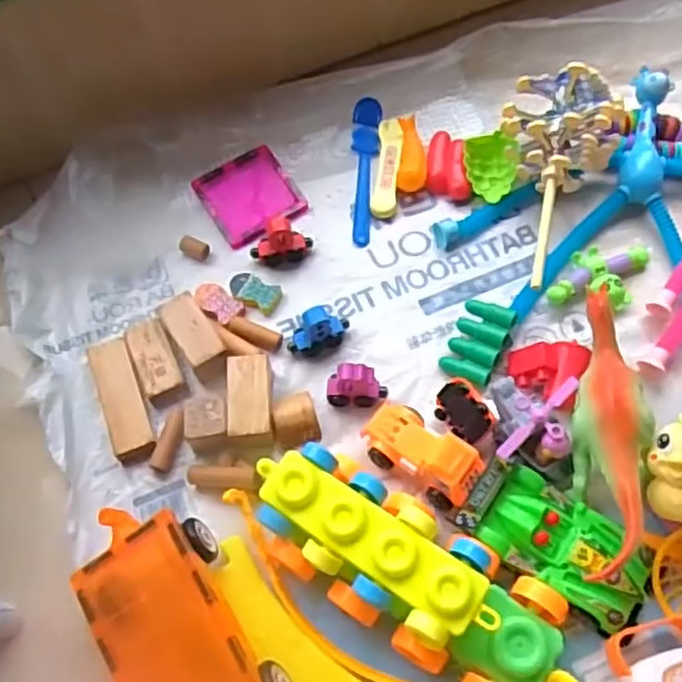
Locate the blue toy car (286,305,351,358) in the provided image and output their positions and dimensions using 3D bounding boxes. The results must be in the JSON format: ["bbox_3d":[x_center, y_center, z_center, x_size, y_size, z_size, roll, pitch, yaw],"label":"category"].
[{"bbox_3d":[-0.017,-0.008,0.545,0.046,0.042,0.020,-11,62,0],"label":"blue toy car"}]

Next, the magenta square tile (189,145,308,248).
[{"bbox_3d":[-0.078,-0.125,0.625,0.076,0.010,0.081,-30,67,-12],"label":"magenta square tile"}]

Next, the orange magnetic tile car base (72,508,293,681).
[{"bbox_3d":[-0.093,0.182,0.435,0.082,0.046,0.177,-31,64,-10],"label":"orange magnetic tile car base"}]

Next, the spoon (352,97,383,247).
[{"bbox_3d":[0.020,-0.148,0.624,0.025,0.012,0.143,2,64,3],"label":"spoon"}]

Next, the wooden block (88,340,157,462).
[{"bbox_3d":[-0.160,0.041,0.535,0.029,0.020,0.090,-20,65,-8],"label":"wooden block"}]

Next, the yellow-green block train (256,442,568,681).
[{"bbox_3d":[0.040,0.138,0.449,0.203,0.047,0.084,32,70,20],"label":"yellow-green block train"}]

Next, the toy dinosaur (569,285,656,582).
[{"bbox_3d":[0.173,0.062,0.481,0.044,0.072,0.189,2,63,7],"label":"toy dinosaur"}]

